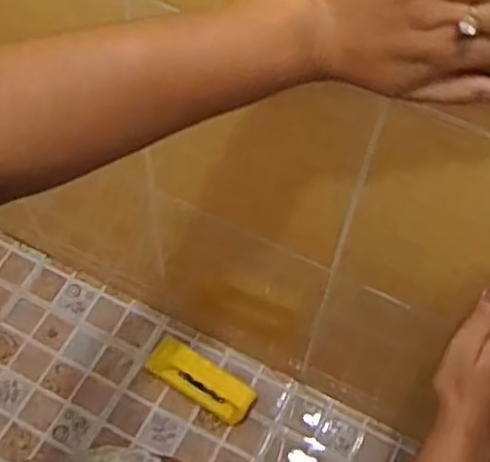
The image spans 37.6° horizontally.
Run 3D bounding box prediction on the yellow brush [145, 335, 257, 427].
[{"bbox_3d":[-0.058,0.187,0.918,0.151,0.070,0.045,31,63,15],"label":"yellow brush"}]

